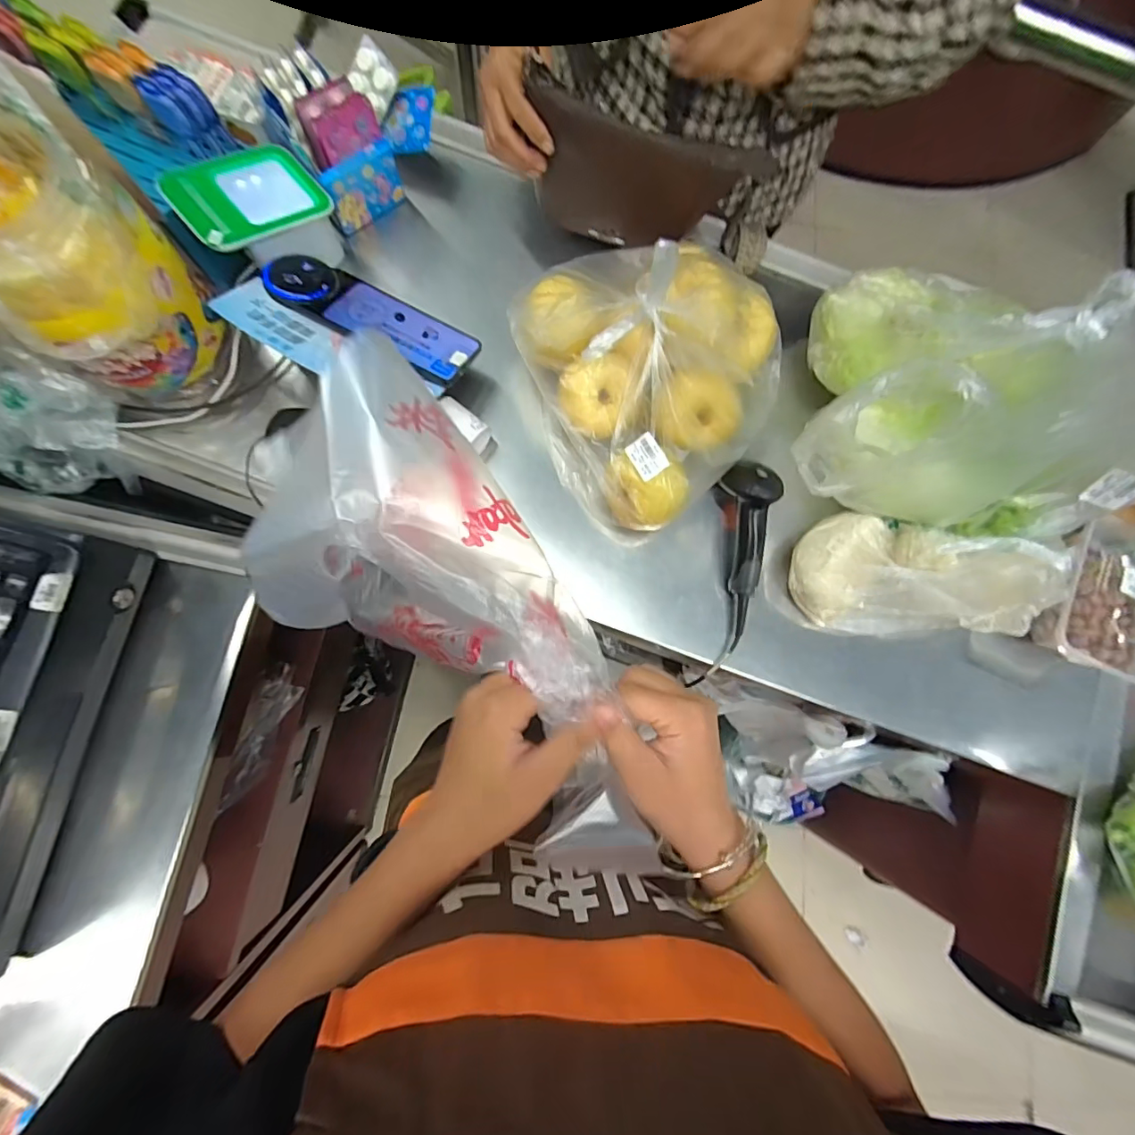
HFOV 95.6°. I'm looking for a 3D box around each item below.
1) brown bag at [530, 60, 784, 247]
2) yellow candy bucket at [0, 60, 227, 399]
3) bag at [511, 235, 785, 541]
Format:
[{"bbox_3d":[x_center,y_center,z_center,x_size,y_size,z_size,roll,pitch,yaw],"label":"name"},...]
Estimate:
[{"bbox_3d":[0.080,-0.412,0.560,0.236,0.152,0.043,17,81,-1],"label":"brown bag"},{"bbox_3d":[-0.430,-0.270,0.440,0.150,0.209,0.183,-37,86,-8],"label":"yellow candy bucket"},{"bbox_3d":[0.093,-0.221,0.557,0.274,0.187,0.273,-40,86,-8],"label":"bag"}]

